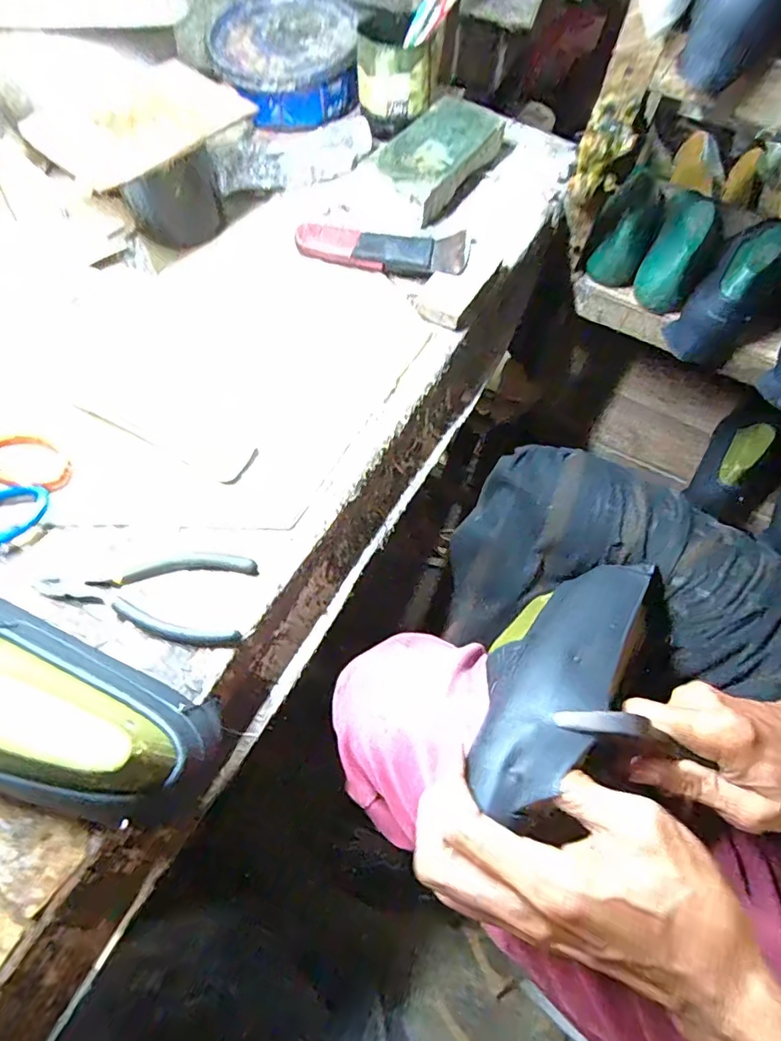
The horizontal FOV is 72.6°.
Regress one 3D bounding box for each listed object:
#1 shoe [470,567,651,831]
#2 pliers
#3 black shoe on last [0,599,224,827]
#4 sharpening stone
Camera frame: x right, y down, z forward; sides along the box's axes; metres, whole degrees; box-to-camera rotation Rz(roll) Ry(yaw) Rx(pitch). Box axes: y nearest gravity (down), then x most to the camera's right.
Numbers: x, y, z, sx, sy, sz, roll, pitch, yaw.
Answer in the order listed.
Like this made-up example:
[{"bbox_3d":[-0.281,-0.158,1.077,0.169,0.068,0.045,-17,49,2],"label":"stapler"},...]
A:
[{"bbox_3d":[0.120,0.102,0.378,0.081,0.088,0.263,40,36,16],"label":"shoe"},{"bbox_3d":[-0.180,0.052,0.385,0.152,0.011,0.064,7,62,0],"label":"pliers"},{"bbox_3d":[-0.243,0.094,0.312,0.293,0.103,0.091,20,63,7],"label":"black shoe on last"},{"bbox_3d":[0.053,-0.416,0.609,0.102,0.040,0.189,28,64,11],"label":"sharpening stone"}]

